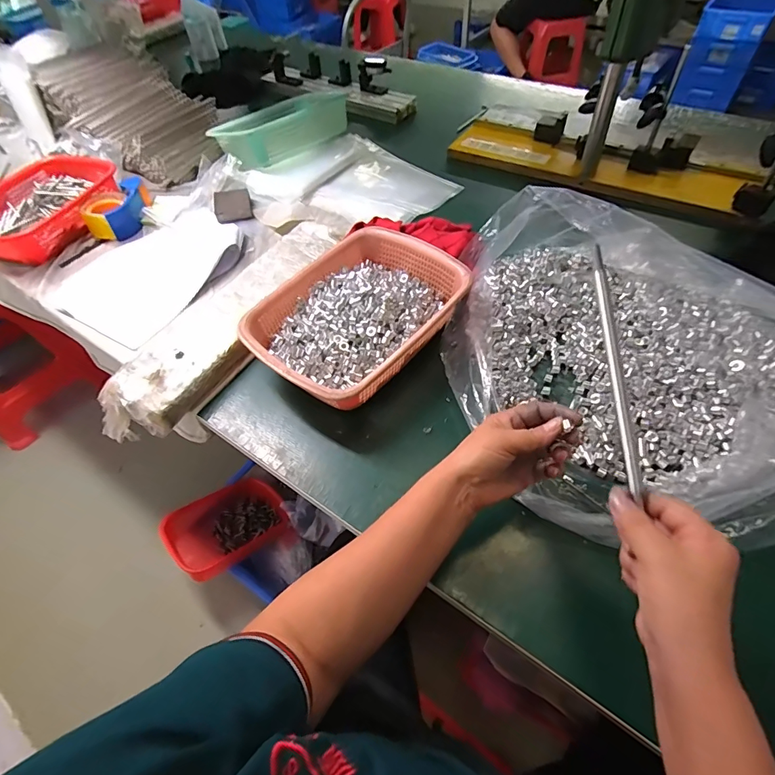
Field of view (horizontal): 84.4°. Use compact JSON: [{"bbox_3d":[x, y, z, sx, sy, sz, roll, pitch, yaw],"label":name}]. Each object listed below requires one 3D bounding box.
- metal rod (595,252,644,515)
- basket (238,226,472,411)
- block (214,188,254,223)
[{"bbox_3d":[0.191,-0.016,0.358,0.011,0.008,0.209,-5,83,0],"label":"metal rod"},{"bbox_3d":[-0.040,-0.098,0.613,0.218,0.077,0.292,30,61,24],"label":"basket"},{"bbox_3d":[-0.309,-0.364,0.853,0.069,0.024,0.097,-19,55,-9],"label":"block"}]

